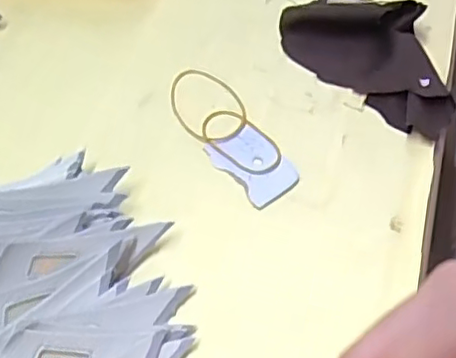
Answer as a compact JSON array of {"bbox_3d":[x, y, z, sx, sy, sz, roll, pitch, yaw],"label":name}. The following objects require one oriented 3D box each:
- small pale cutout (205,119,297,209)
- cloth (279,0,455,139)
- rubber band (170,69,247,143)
[{"bbox_3d":[0.016,-0.010,0.374,0.037,0.004,0.053,-31,63,-23],"label":"small pale cutout"},{"bbox_3d":[0.104,-0.090,0.426,0.130,0.033,0.087,38,61,20],"label":"cloth"},{"bbox_3d":[-0.013,-0.048,0.396,0.046,0.006,0.061,-17,58,-16],"label":"rubber band"}]

